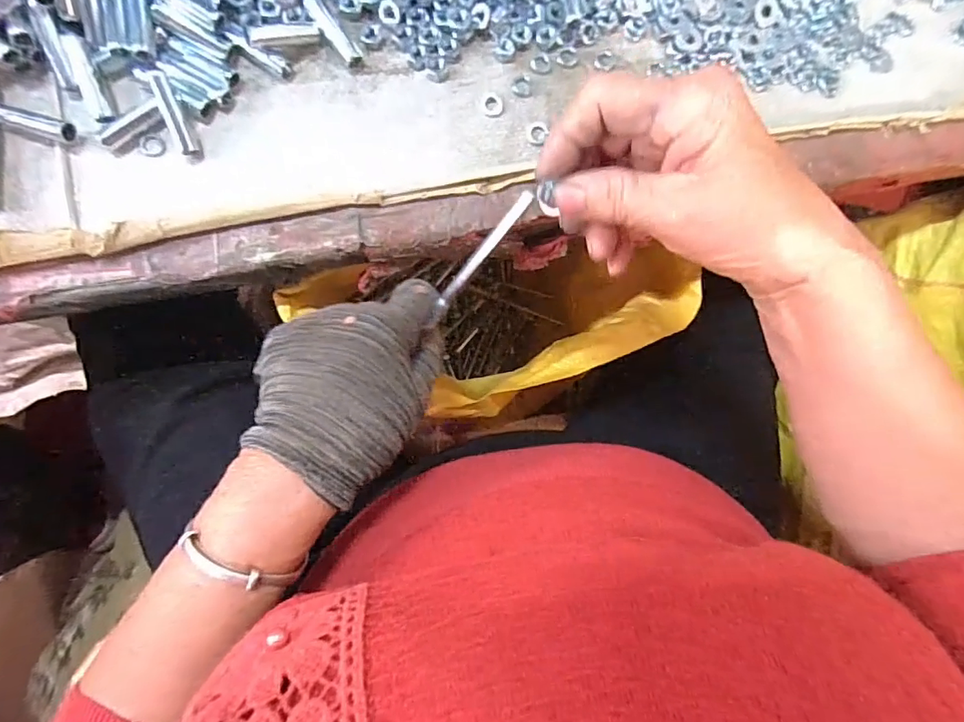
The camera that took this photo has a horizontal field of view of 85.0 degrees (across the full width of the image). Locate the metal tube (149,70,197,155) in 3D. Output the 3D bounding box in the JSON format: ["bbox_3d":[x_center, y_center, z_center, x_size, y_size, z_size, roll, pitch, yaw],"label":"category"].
[{"bbox_3d":[-0.176,-0.142,0.301,0.008,0.008,0.044,-18,110,-8],"label":"metal tube"}]

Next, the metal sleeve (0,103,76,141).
[{"bbox_3d":[-0.250,-0.134,0.294,0.044,0.010,0.012,15,84,-5],"label":"metal sleeve"}]

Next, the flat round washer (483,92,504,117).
[{"bbox_3d":[0.007,-0.161,0.330,0.013,0.004,0.016,-4,86,-7],"label":"flat round washer"}]

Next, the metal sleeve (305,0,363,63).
[{"bbox_3d":[-0.090,-0.200,0.319,0.011,0.008,0.044,-42,91,-8],"label":"metal sleeve"}]

